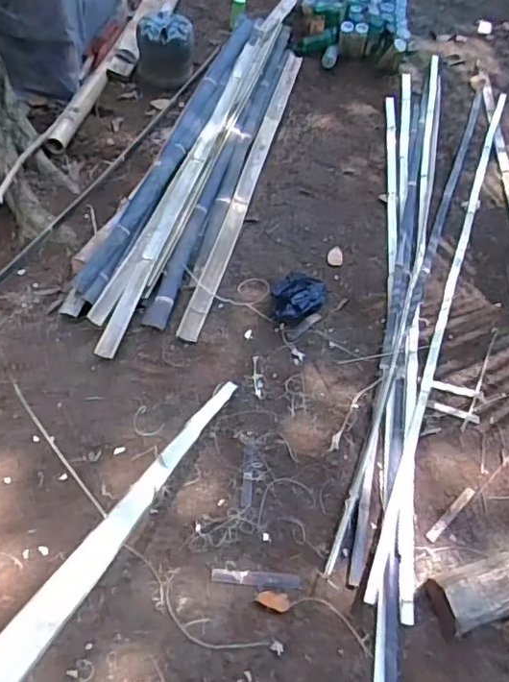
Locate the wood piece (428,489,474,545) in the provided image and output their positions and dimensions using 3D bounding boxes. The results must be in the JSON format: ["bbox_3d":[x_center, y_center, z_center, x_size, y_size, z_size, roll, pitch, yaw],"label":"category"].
[{"bbox_3d":[0.533,0.465,1.593,0.202,0.009,0.027,-37,65,-26],"label":"wood piece"}]

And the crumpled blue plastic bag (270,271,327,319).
[{"bbox_3d":[0.155,-0.148,1.964,0.193,0.079,0.146,-7,56,-10],"label":"crumpled blue plastic bag"}]

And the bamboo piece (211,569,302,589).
[{"bbox_3d":[0.004,0.586,1.460,0.216,0.007,0.032,5,55,-1],"label":"bamboo piece"}]

